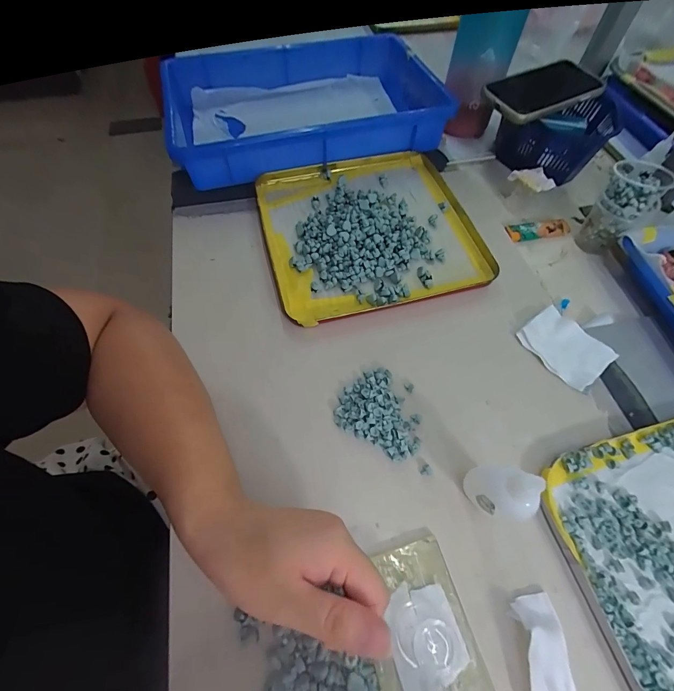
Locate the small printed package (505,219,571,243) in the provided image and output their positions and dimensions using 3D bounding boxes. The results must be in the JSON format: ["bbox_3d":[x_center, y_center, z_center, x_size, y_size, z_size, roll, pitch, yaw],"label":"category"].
[{"bbox_3d":[0.248,-0.142,0.431,0.077,0.006,0.023,-8,91,-3],"label":"small printed package"}]

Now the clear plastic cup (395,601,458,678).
[{"bbox_3d":[0.056,0.184,0.220,0.031,0.039,0.034,0,61,0],"label":"clear plastic cup"}]

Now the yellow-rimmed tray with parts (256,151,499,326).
[{"bbox_3d":[0.036,-0.147,0.415,0.235,0.025,0.241,-14,62,-7],"label":"yellow-rimmed tray with parts"}]

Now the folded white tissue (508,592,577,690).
[{"bbox_3d":[0.136,0.205,0.225,0.029,0.017,0.070,-1,61,0],"label":"folded white tissue"}]

